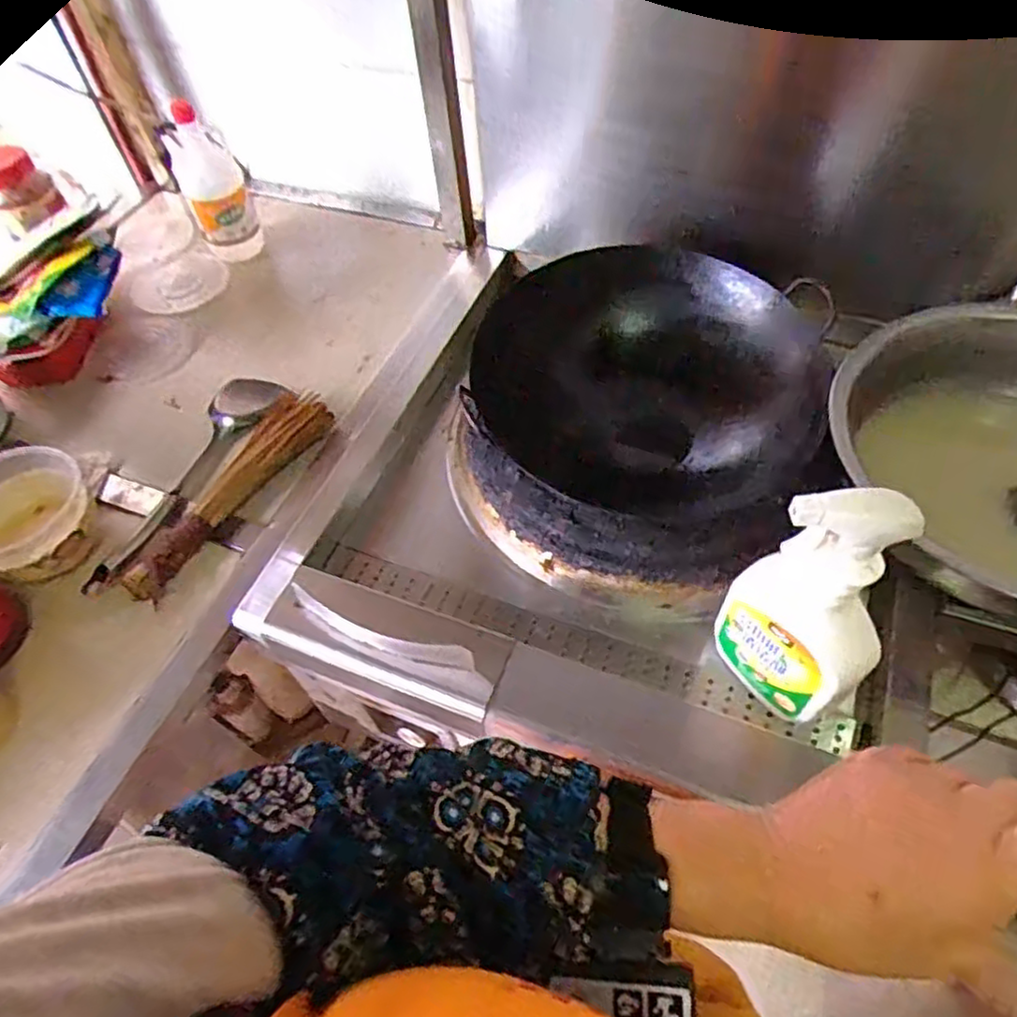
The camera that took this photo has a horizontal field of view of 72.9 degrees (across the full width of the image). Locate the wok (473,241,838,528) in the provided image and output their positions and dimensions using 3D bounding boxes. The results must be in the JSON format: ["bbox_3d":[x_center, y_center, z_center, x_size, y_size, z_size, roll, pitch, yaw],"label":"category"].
[{"bbox_3d":[0.175,-0.146,0.770,0.336,0.158,0.310,-2,54,3],"label":"wok"}]

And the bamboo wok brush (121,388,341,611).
[{"bbox_3d":[-0.311,-0.026,0.767,0.051,0.059,0.288,26,60,21],"label":"bamboo wok brush"}]

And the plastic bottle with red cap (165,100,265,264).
[{"bbox_3d":[-0.418,-0.457,0.985,0.083,0.193,0.098,-21,56,-10],"label":"plastic bottle with red cap"}]

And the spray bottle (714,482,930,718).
[{"bbox_3d":[0.249,0.078,0.559,0.067,0.256,0.126,-36,59,-19],"label":"spray bottle"}]

